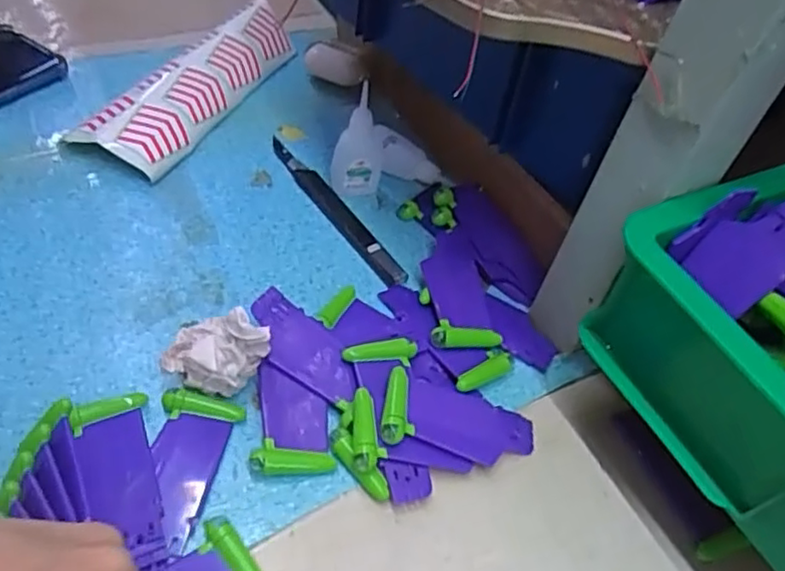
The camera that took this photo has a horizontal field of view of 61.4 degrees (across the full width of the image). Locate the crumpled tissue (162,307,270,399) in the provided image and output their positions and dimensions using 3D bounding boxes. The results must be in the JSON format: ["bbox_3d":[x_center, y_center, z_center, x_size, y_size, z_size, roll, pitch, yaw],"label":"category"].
[{"bbox_3d":[-0.092,0.035,0.345,0.048,0.053,0.031,22,50,8],"label":"crumpled tissue"}]

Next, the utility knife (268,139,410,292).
[{"bbox_3d":[-0.041,-0.056,0.470,0.014,0.015,0.160,-27,60,-29],"label":"utility knife"}]

